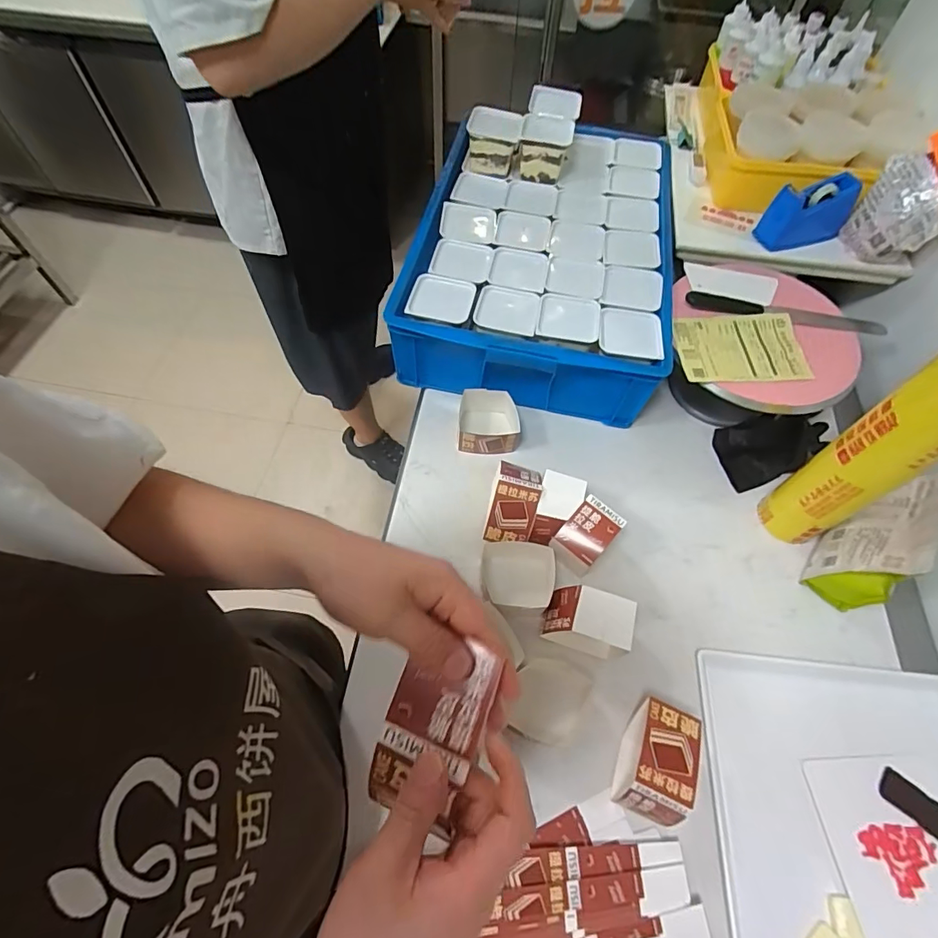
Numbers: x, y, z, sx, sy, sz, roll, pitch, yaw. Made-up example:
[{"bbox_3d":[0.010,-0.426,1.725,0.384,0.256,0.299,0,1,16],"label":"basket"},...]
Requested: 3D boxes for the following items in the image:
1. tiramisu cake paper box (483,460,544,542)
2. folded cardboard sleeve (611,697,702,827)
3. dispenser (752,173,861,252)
[{"bbox_3d":[0.059,0.051,0.673,0.070,0.053,0.104,12,103,2],"label":"tiramisu cake paper box"},{"bbox_3d":[0.213,0.329,0.541,0.065,0.083,0.114,22,62,11],"label":"folded cardboard sleeve"},{"bbox_3d":[0.565,-0.424,0.800,0.138,0.094,0.051,-13,62,-9],"label":"dispenser"}]

